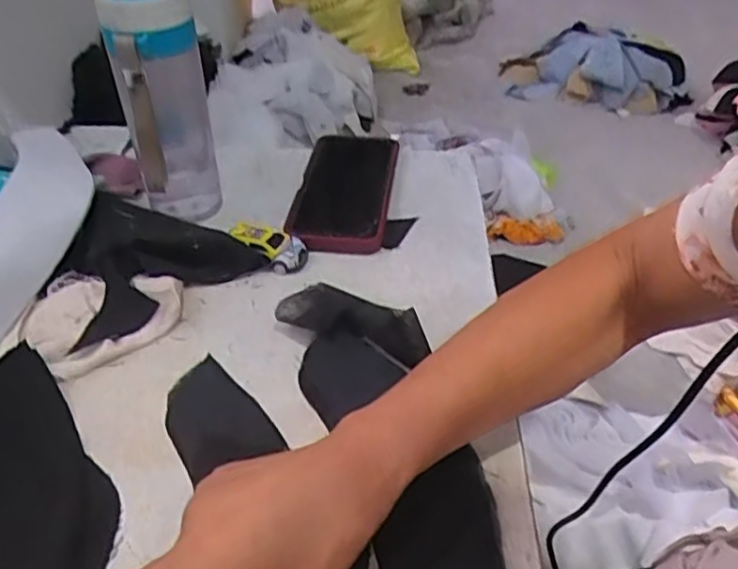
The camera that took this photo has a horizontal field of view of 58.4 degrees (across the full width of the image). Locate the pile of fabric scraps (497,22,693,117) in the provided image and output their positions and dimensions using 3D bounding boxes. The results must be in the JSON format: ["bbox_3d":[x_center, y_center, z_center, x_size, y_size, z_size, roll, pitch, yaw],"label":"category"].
[{"bbox_3d":[0.577,-0.566,1.704,0.448,0.119,0.291,11,43,13],"label":"pile of fabric scraps"}]

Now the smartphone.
[{"bbox_3d":[-0.021,-0.083,0.576,0.081,0.020,0.168,5,41,4],"label":"smartphone"}]

